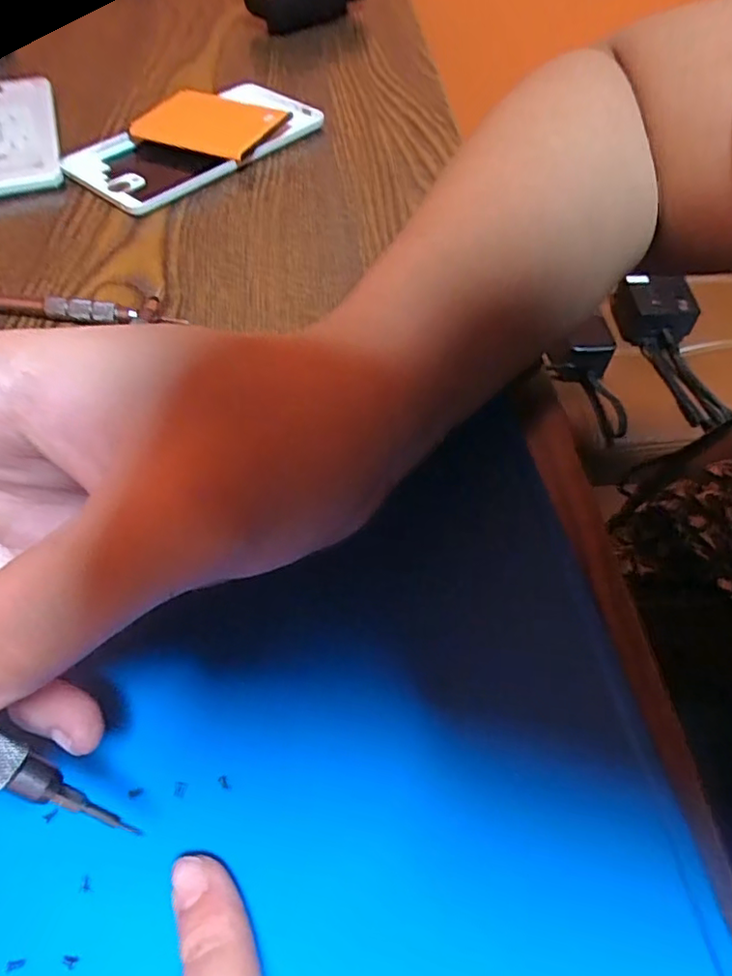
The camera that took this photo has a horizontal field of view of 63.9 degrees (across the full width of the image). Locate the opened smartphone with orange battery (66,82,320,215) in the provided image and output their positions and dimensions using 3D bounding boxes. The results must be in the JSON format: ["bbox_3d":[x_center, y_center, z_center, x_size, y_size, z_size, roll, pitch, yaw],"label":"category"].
[{"bbox_3d":[-0.107,-0.219,0.363,0.088,0.016,0.148,36,62,22],"label":"opened smartphone with orange battery"}]

